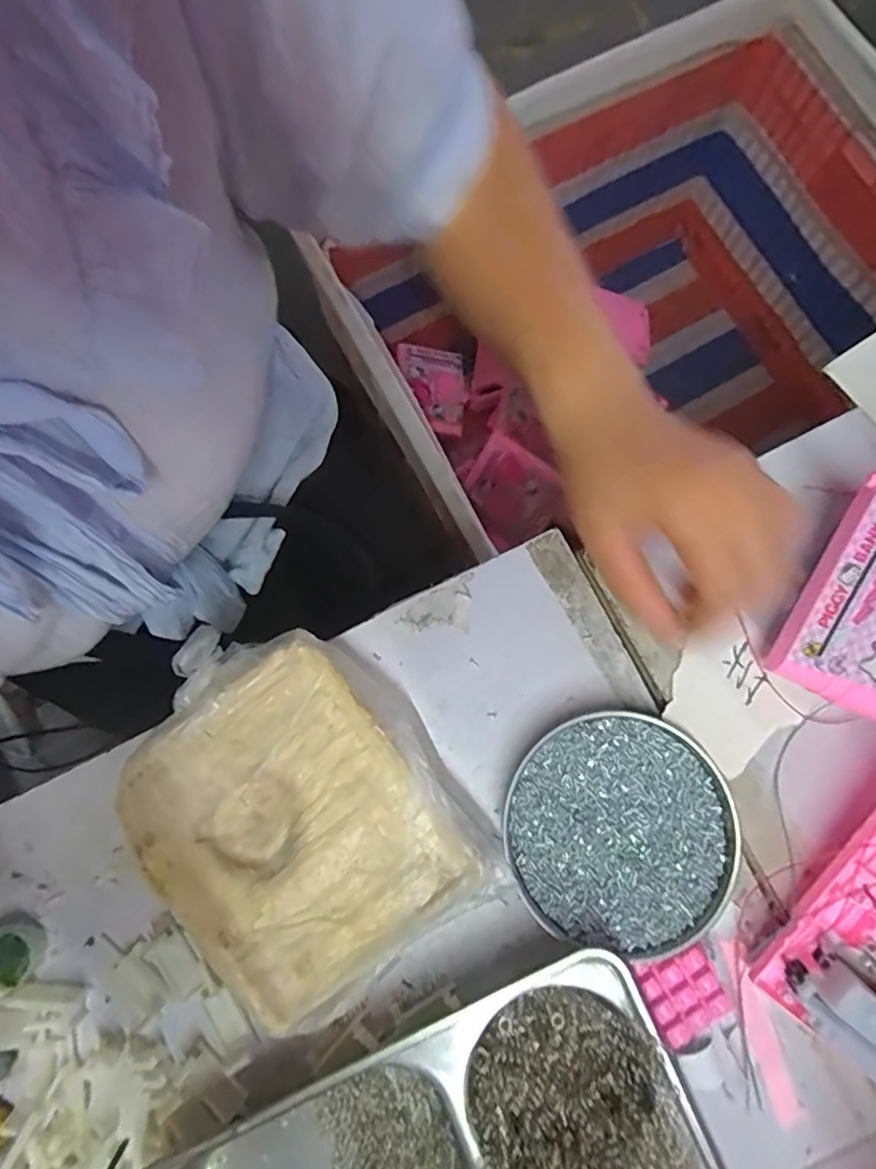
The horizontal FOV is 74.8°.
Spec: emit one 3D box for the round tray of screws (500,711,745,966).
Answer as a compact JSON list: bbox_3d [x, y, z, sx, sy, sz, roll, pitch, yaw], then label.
[{"bbox_3d":[0.111,0.149,0.350,0.133,0.021,0.130,0,79,1],"label":"round tray of screws"}]

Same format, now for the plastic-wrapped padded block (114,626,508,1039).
[{"bbox_3d":[-0.086,0.128,0.347,0.163,0.040,0.210,-36,81,-6],"label":"plastic-wrapped padded block"}]

